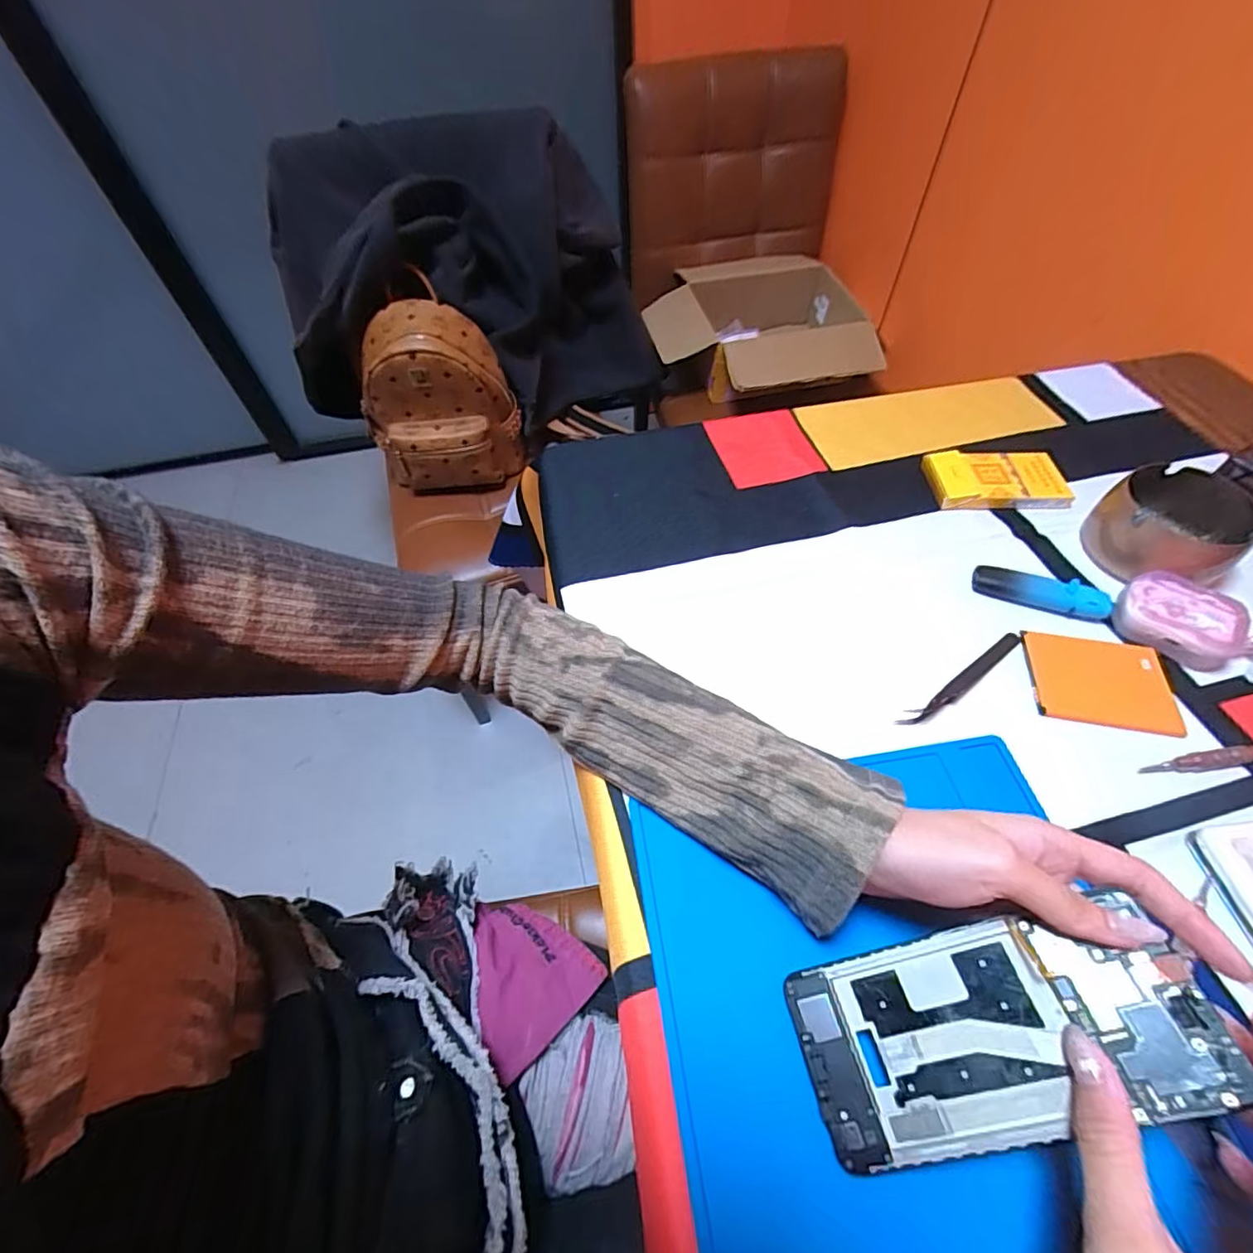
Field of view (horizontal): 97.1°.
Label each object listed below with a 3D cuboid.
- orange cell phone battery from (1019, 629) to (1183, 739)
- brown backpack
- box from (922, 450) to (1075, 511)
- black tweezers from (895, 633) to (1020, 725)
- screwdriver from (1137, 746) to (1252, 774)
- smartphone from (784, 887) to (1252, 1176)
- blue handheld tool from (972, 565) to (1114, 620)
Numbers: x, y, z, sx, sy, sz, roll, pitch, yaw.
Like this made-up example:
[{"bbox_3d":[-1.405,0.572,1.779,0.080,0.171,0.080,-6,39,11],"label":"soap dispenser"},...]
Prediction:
[{"bbox_3d":[0.303,0.034,0.354,0.084,0.004,0.062,8,55,7],"label":"orange cell phone battery"},{"bbox_3d":[-0.280,-0.321,0.832,0.223,0.256,0.097,-12,55,-7],"label":"brown backpack"},{"bbox_3d":[0.305,-0.121,0.458,0.102,0.015,0.062,1,55,2],"label":"box"},{"bbox_3d":[0.219,0.033,0.355,0.118,0.014,0.013,-29,59,-18],"label":"black tweezers"},{"bbox_3d":[0.351,0.076,0.321,0.100,0.009,0.011,-7,55,-4],"label":"screwdriver"},{"bbox_3d":[0.147,0.166,0.226,0.149,0.007,0.070,-24,53,17],"label":"smartphone"},{"bbox_3d":[0.288,-0.025,0.384,0.081,0.017,0.021,20,58,15],"label":"blue handheld tool"}]

